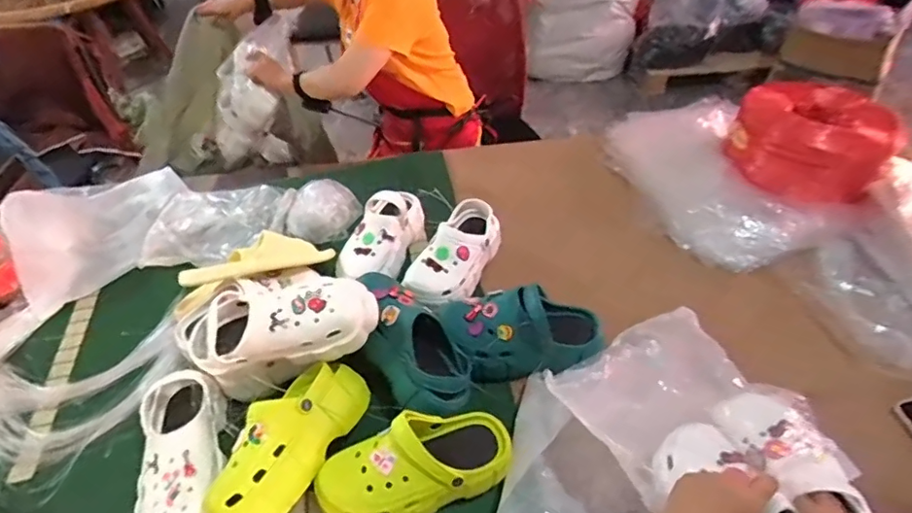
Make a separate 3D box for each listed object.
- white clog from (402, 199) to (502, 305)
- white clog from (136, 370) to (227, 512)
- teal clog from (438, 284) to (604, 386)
[{"bbox_3d":[0.000,-0.004,0.971,0.099,0.082,0.231,22,52,23],"label":"white clog"},{"bbox_3d":[-0.384,0.287,0.760,0.104,0.098,0.253,-11,47,-5],"label":"white clog"},{"bbox_3d":[0.100,0.122,0.851,0.250,0.125,0.109,1,47,6],"label":"teal clog"}]

